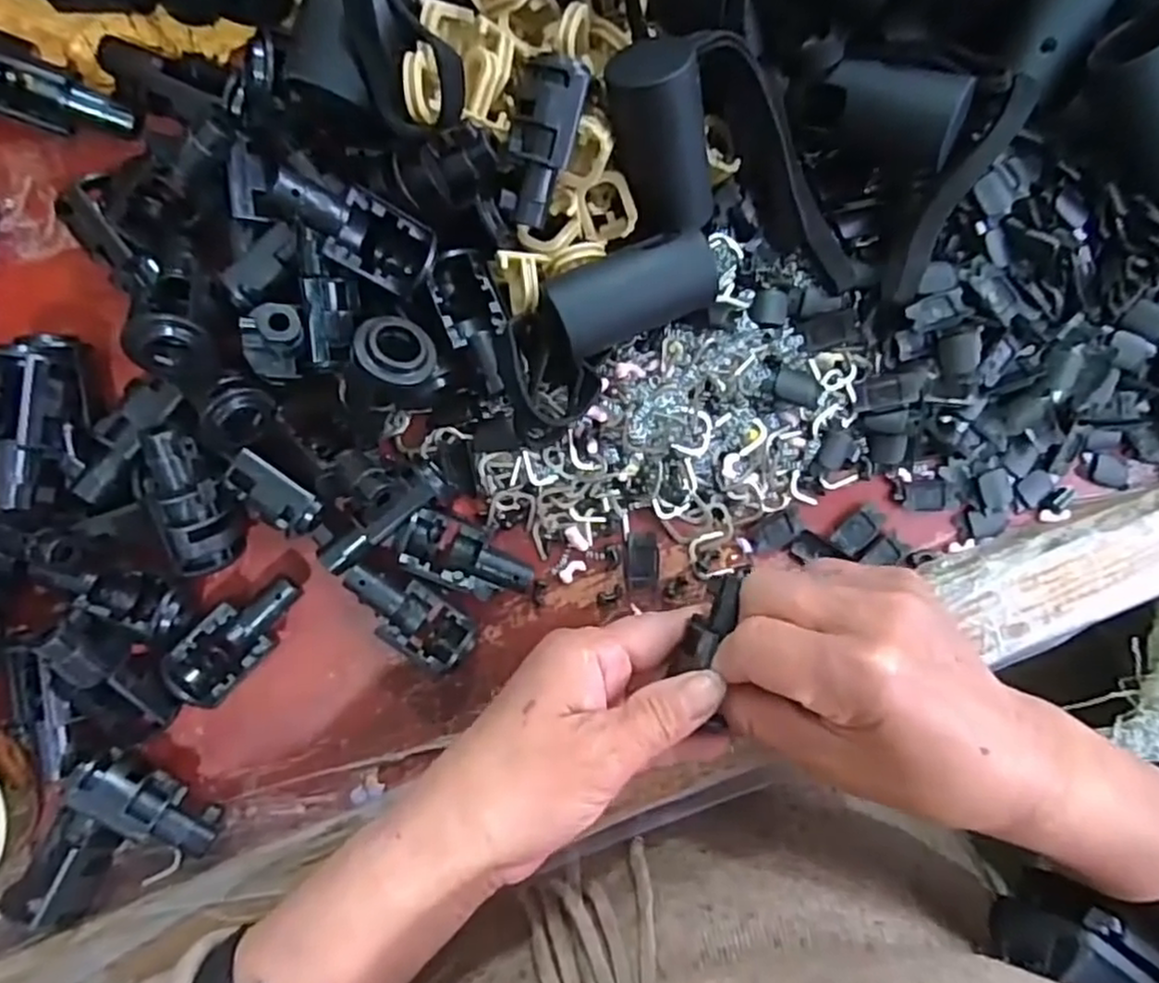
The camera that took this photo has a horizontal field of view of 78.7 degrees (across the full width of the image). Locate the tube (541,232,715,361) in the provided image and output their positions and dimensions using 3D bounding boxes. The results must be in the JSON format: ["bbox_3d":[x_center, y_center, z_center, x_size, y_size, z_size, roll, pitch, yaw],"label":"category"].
[{"bbox_3d":[0.019,-0.072,0.258,0.063,0.021,0.029,-25,95,-5],"label":"tube"}]

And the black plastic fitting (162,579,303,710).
[{"bbox_3d":[-0.127,0.054,0.263,0.024,0.024,0.054,44,87,-6],"label":"black plastic fitting"}]

